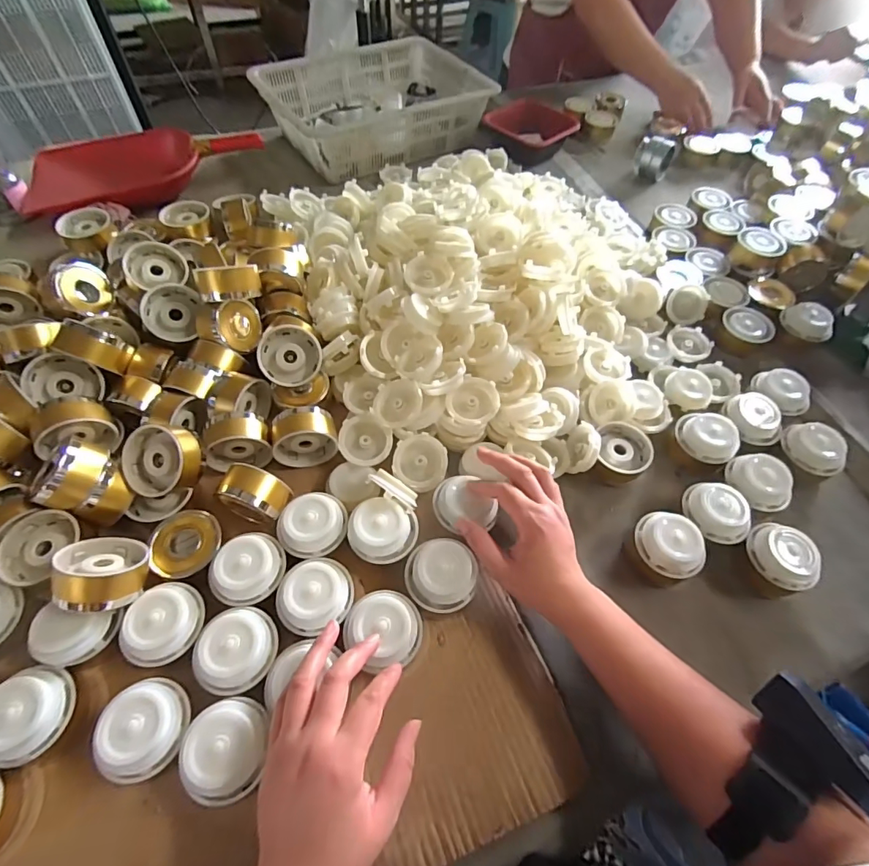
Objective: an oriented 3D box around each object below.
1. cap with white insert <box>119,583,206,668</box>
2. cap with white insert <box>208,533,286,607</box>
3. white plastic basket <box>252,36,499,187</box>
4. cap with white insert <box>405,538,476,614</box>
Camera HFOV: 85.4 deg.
[{"bbox_3d":[-0.227,0.159,0.394,0.056,0.025,0.063,16,58,8],"label":"cap with white insert"},{"bbox_3d":[-0.167,0.121,0.420,0.056,0.025,0.062,29,60,16],"label":"cap with white insert"},{"bbox_3d":[-0.115,-0.617,0.890,0.382,0.090,0.266,-23,60,-16],"label":"white plastic basket"},{"bbox_3d":[0.006,0.129,0.430,0.064,0.020,0.064,1,87,6],"label":"cap with white insert"}]

